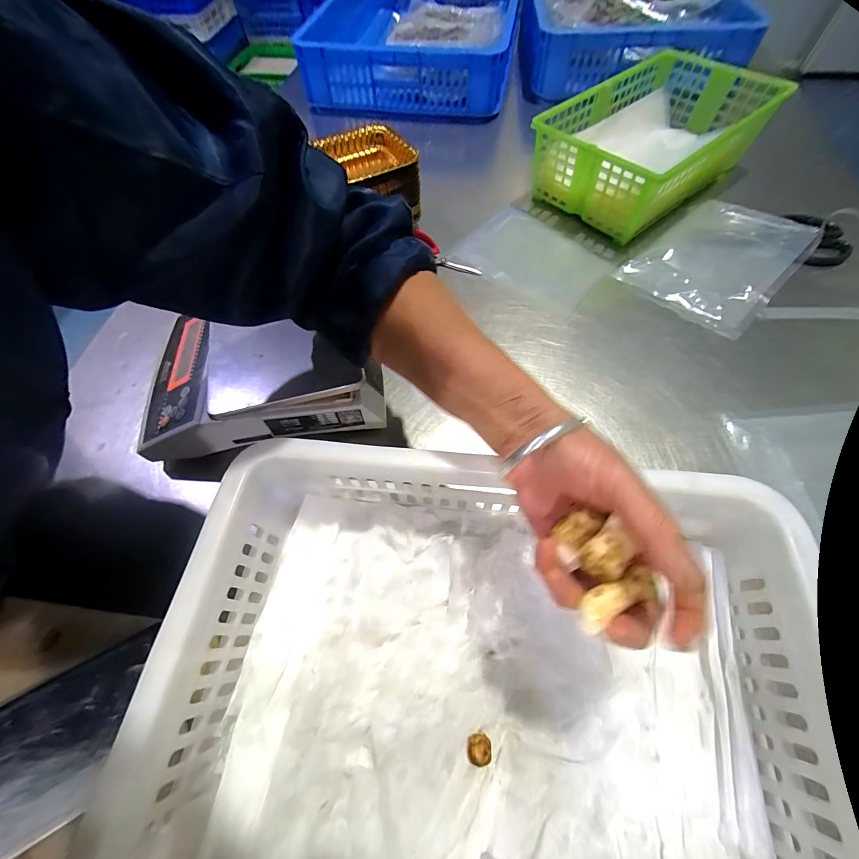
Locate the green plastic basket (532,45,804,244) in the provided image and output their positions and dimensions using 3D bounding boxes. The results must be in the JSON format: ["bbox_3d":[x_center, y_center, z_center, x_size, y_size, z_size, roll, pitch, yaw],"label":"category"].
[{"bbox_3d":[0.349,-0.453,0.585,0.370,0.112,0.224,-37,65,-17],"label":"green plastic basket"}]

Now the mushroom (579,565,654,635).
[{"bbox_3d":[0.095,0.088,0.191,0.045,0.012,0.017,-23,61,-14],"label":"mushroom"}]

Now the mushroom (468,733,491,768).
[{"bbox_3d":[0.035,0.227,0.262,0.016,0.011,0.019,-13,60,-5],"label":"mushroom"}]

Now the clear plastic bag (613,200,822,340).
[{"bbox_3d":[0.406,-0.240,0.518,0.247,0.022,0.166,-40,66,-19],"label":"clear plastic bag"}]

